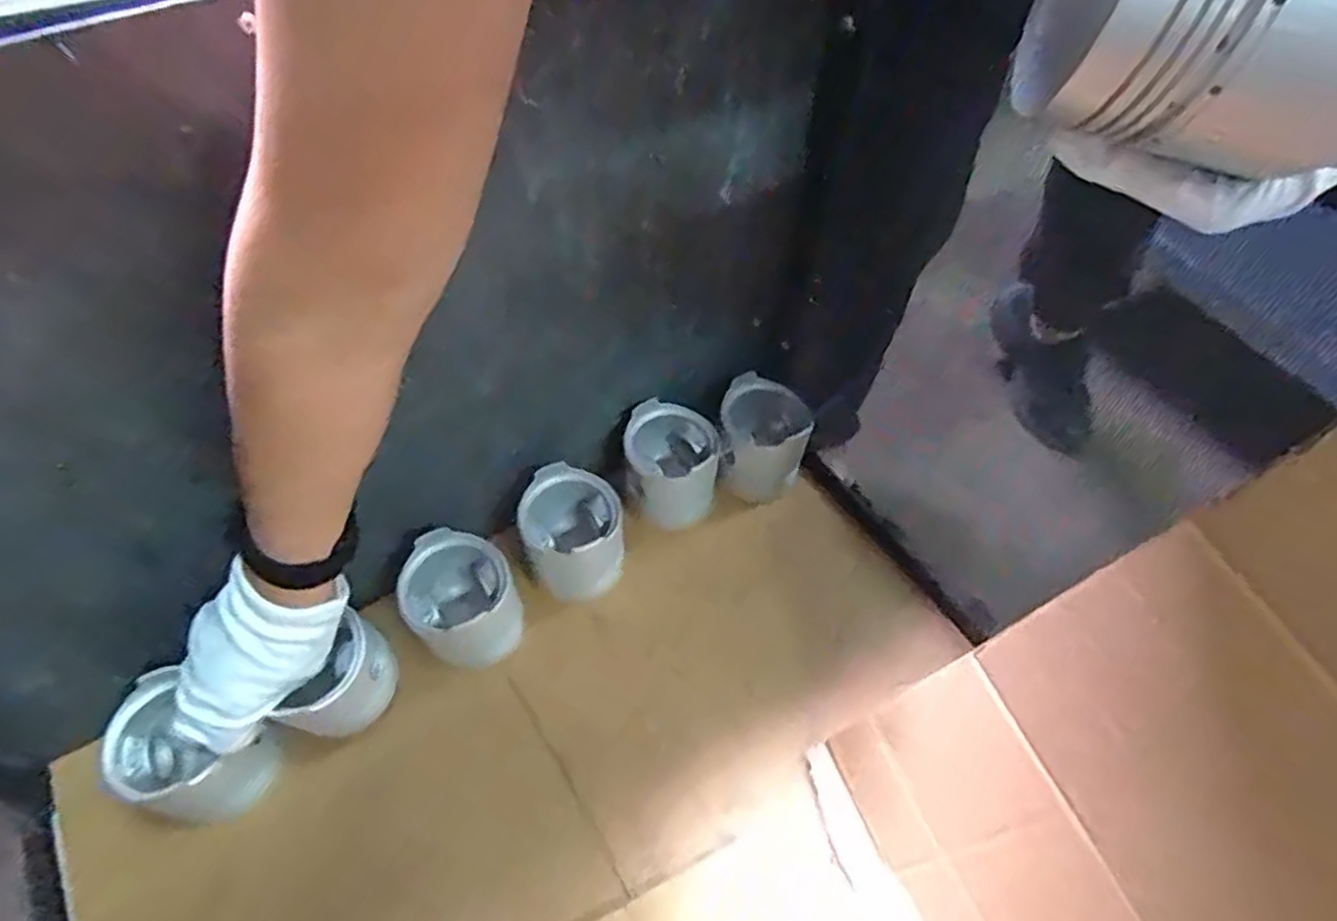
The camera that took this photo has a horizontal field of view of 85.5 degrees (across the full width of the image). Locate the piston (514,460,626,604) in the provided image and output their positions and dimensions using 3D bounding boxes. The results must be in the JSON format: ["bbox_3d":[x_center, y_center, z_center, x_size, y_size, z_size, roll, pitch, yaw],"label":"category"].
[{"bbox_3d":[-0.080,0.064,0.621,0.085,0.093,0.092,-22,59,-15],"label":"piston"}]

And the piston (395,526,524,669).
[{"bbox_3d":[-0.165,0.113,0.586,0.085,0.082,0.078,0,56,-1],"label":"piston"}]

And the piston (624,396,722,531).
[{"bbox_3d":[0.002,0.004,0.671,0.081,0.090,0.083,0,56,-1],"label":"piston"}]

